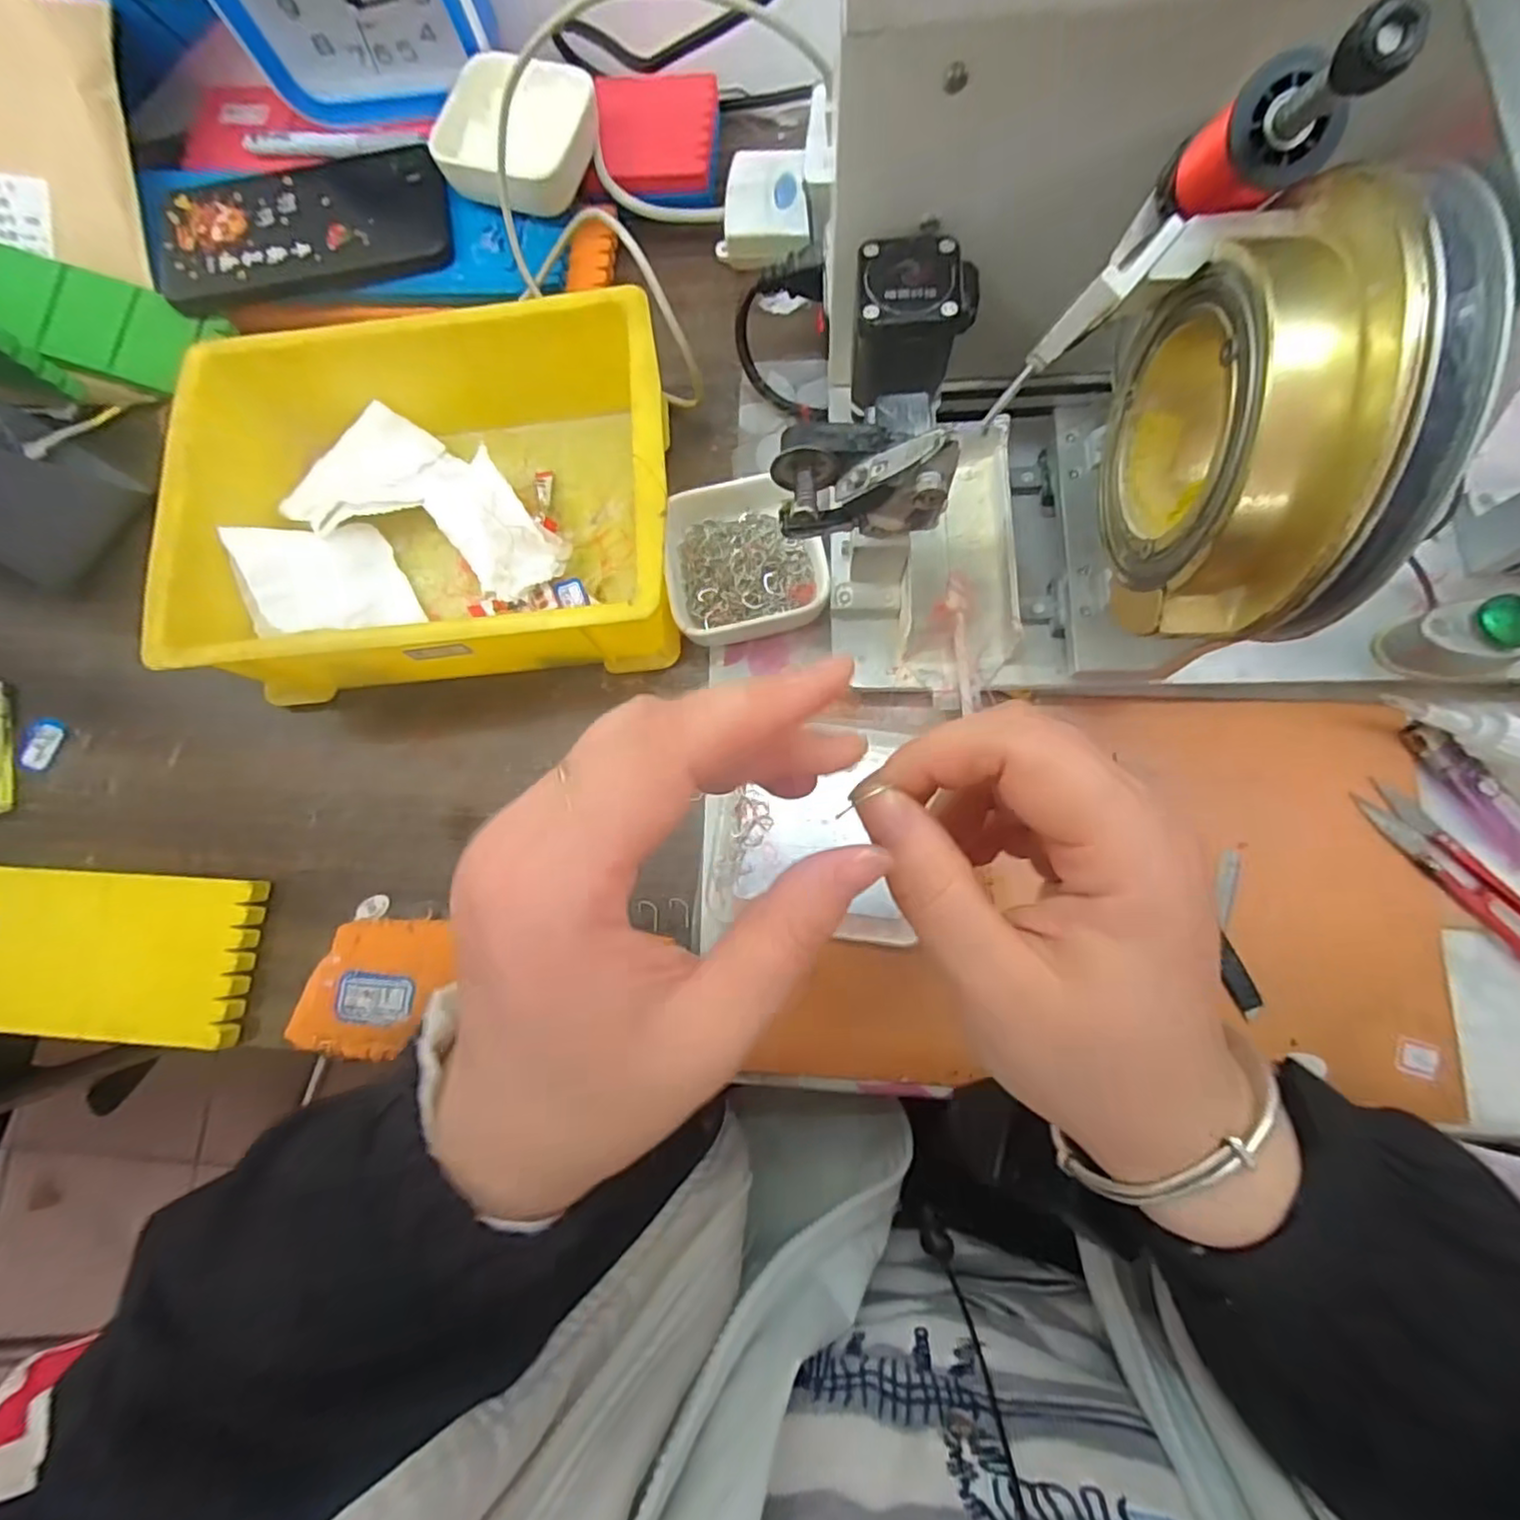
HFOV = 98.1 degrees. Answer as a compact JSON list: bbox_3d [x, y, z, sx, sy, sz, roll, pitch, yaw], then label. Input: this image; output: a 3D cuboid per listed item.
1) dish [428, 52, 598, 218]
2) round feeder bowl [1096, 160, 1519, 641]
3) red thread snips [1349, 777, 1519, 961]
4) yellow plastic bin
[{"bbox_3d":[-0.142,-0.364,0.383,0.076,0.021,0.083,20,85,8],"label":"dish"},{"bbox_3d":[0.143,-0.091,0.188,0.048,0.095,0.104,2,78,5],"label":"round feeder bowl"},{"bbox_3d":[0.319,0.051,0.298,0.022,0.007,0.100,-38,78,-4],"label":"red thread snips"},{"bbox_3d":[-0.168,-0.136,0.340,0.248,0.066,0.183,-5,83,5],"label":"yellow plastic bin"}]

